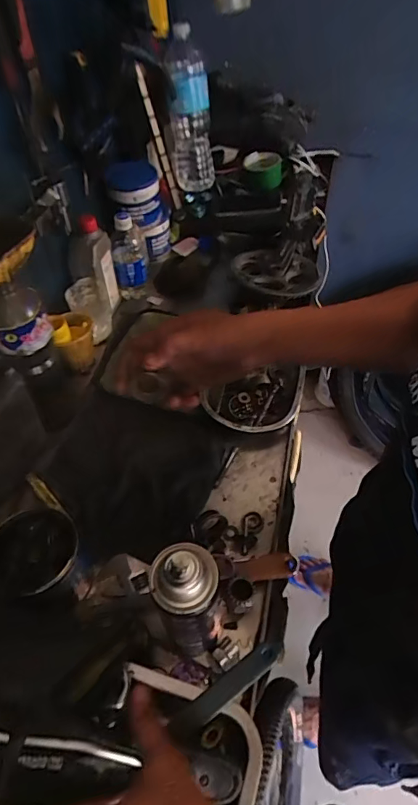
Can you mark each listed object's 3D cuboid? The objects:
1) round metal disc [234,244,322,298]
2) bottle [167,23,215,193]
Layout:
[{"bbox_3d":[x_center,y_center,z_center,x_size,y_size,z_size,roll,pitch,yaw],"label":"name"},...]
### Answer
[{"bbox_3d":[0.131,-0.253,0.898,0.162,0.021,0.156,-2,50,2],"label":"round metal disc"},{"bbox_3d":[-0.041,-0.625,1.024,0.087,0.297,0.101,-4,50,0],"label":"bottle"}]

